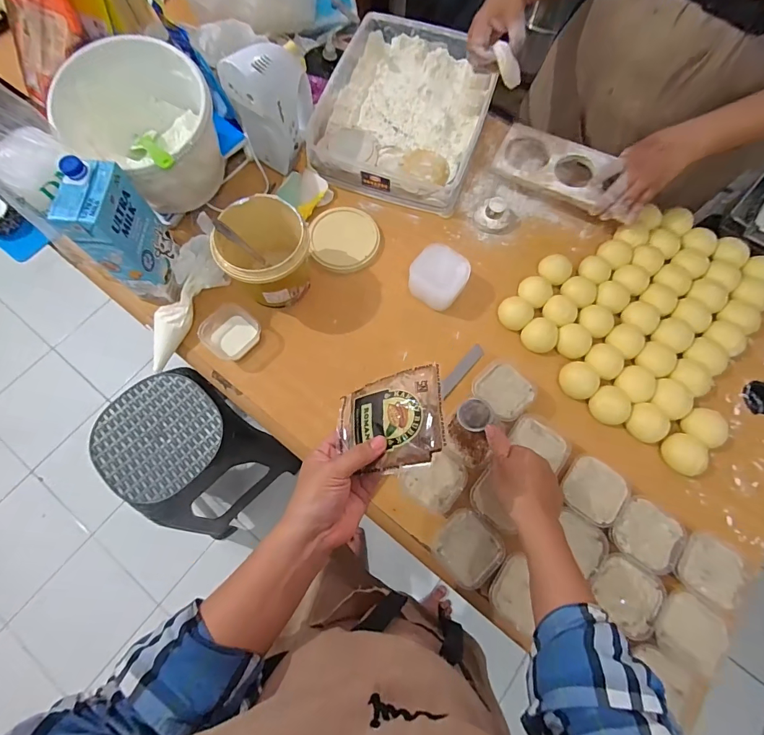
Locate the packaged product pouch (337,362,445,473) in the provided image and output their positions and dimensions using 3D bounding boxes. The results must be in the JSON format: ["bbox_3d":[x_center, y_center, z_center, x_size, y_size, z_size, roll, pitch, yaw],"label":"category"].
[{"bbox_3d":[0.006,0.050,0.369,0.108,0.010,0.088,-19,60,24],"label":"packaged product pouch"}]

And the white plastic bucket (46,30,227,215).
[{"bbox_3d":[-0.355,-0.356,0.609,0.197,0.146,0.225,-36,75,-12],"label":"white plastic bucket"}]

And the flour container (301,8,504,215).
[{"bbox_3d":[0.046,-0.489,0.749,0.287,0.066,0.378,16,72,5],"label":"flour container"}]

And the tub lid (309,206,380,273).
[{"bbox_3d":[-0.065,-0.219,0.680,0.115,0.008,0.113,0,88,-2],"label":"tub lid"}]

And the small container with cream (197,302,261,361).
[{"bbox_3d":[-0.234,-0.053,0.617,0.088,0.029,0.081,35,74,11],"label":"small container with cream"}]

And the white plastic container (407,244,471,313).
[{"bbox_3d":[0.088,-0.141,0.631,0.084,0.059,0.080,36,74,11],"label":"white plastic container"}]

